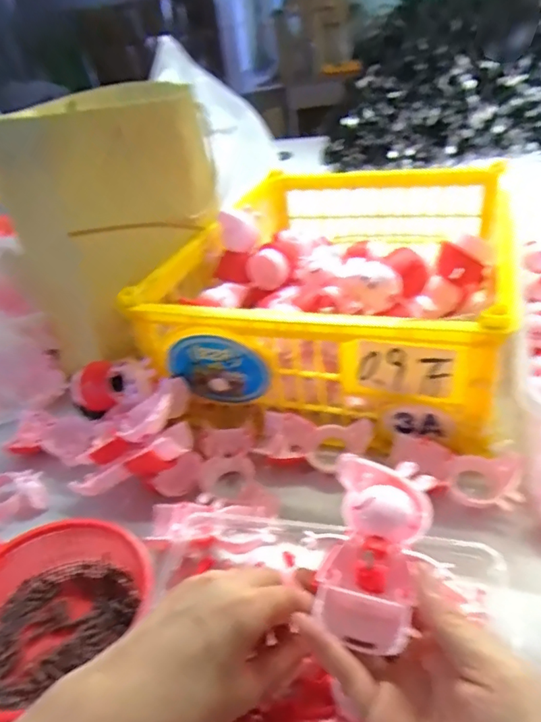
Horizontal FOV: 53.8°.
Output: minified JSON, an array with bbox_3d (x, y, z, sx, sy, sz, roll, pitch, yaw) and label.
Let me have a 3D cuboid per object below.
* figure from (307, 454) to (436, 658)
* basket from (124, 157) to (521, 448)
[{"bbox_3d":[0.056,0.100,0.293,0.055,0.021,0.103,5,50,19],"label":"figure"},{"bbox_3d":[0.091,-0.117,0.658,0.351,0.117,0.474,4,35,18],"label":"basket"}]

